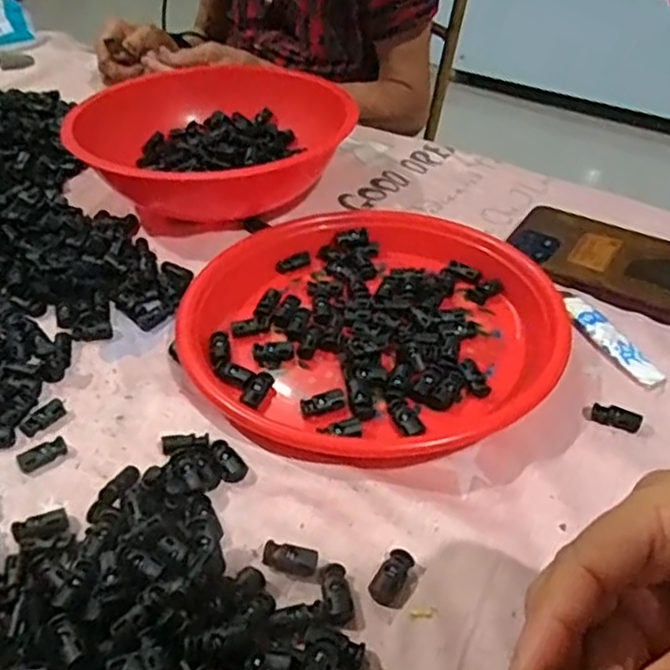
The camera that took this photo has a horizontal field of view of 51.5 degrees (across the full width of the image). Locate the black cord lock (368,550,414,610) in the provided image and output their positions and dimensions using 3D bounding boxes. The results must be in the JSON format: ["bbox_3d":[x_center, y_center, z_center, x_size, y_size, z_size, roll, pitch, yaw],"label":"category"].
[{"bbox_3d":[0.029,0.118,0.341,0.016,0.008,0.026,19,44,21],"label":"black cord lock"}]

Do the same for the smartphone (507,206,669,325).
[{"bbox_3d":[0.217,-0.057,0.539,0.162,0.008,0.081,24,56,29],"label":"smartphone"}]

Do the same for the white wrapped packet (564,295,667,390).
[{"bbox_3d":[0.190,0.002,0.482,0.020,0.007,0.099,-16,42,-18],"label":"white wrapped packet"}]

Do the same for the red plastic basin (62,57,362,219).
[{"bbox_3d":[-0.113,-0.171,0.644,0.233,0.078,0.233,0,40,0],"label":"red plastic basin"}]

